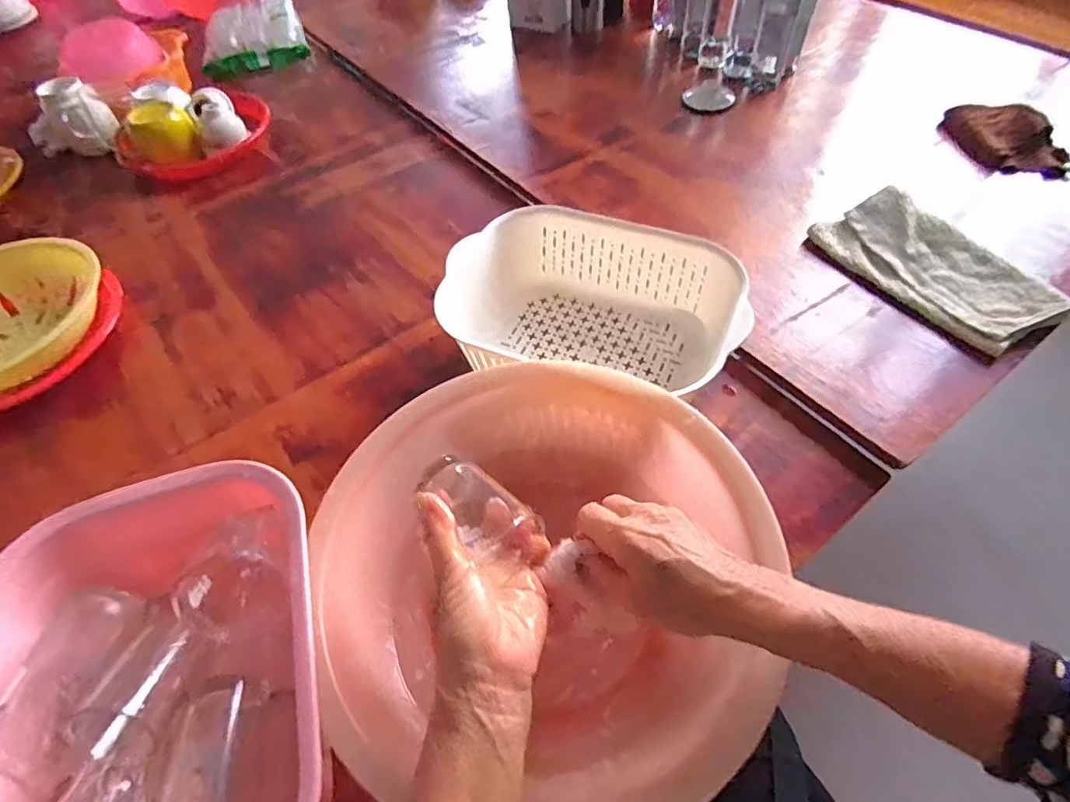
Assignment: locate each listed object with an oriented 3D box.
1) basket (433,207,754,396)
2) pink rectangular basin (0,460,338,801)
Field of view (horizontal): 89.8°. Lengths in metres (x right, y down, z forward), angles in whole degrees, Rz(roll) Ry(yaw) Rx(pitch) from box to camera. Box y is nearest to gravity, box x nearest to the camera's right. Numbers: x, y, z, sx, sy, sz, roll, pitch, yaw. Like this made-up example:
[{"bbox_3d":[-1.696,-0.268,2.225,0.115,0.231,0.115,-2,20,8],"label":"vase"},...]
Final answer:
[{"bbox_3d":[0.064,-0.113,0.580,0.295,0.093,0.179,10,56,11],"label":"basket"},{"bbox_3d":[-0.257,0.216,0.382,0.243,0.119,0.296,-18,55,-8],"label":"pink rectangular basin"}]

